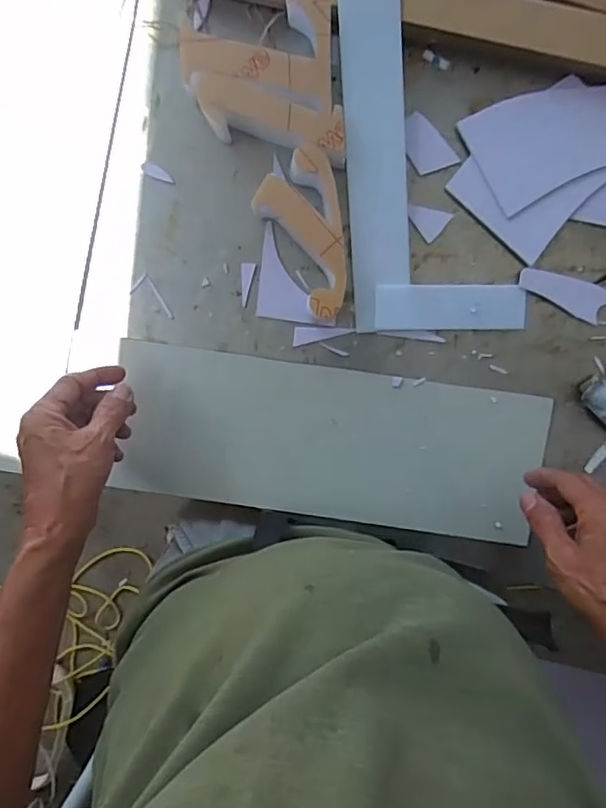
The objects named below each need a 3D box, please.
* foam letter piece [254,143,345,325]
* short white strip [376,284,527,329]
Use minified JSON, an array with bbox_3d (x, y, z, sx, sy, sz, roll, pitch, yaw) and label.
[{"bbox_3d":[0.007,-0.140,0.492,0.070,0.047,0.134,-22,95,5],"label":"foam letter piece"},{"bbox_3d":[0.131,-0.085,0.513,0.131,0.005,0.039,0,103,-1],"label":"short white strip"}]

